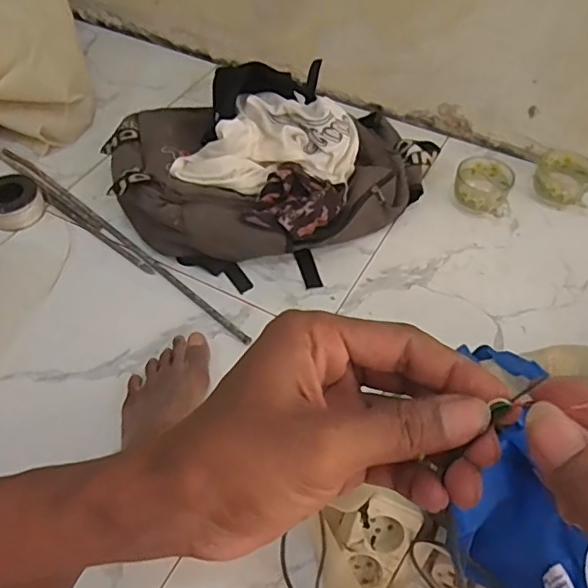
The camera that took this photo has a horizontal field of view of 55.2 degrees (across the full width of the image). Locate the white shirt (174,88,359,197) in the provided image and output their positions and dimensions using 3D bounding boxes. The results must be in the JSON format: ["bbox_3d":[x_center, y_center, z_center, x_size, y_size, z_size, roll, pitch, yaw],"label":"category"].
[{"bbox_3d":[-0.041,-0.240,0.859,0.293,0.104,0.165,-13,53,-11],"label":"white shirt"}]

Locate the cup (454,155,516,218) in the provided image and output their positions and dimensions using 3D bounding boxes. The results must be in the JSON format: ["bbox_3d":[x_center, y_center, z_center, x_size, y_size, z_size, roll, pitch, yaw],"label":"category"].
[{"bbox_3d":[0.297,-0.168,0.884,0.088,0.051,0.096,0,52,0],"label":"cup"}]

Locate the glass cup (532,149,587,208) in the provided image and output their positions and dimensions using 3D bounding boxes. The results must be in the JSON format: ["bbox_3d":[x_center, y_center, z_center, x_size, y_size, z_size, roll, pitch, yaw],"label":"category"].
[{"bbox_3d":[0.437,-0.185,0.907,0.085,0.056,0.093,0,52,0],"label":"glass cup"}]

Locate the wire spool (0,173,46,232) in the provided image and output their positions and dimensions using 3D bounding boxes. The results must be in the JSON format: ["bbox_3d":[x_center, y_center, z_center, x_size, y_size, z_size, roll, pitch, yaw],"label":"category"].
[{"bbox_3d":[-0.443,-0.148,0.889,0.084,0.043,0.080,0,52,0],"label":"wire spool"}]

